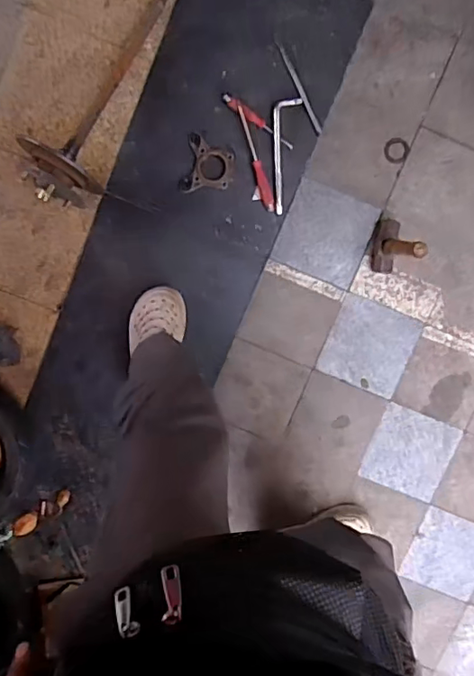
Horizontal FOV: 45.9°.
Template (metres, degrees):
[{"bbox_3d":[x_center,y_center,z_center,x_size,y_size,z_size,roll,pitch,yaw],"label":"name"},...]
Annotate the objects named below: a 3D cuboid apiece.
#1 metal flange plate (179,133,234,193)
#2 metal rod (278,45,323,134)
[{"bbox_3d":[-0.067,-0.388,1.270,0.107,0.010,0.125,14,98,-1],"label":"metal flange plate"},{"bbox_3d":[0.138,-0.554,1.241,0.017,0.005,0.213,-26,97,4],"label":"metal rod"}]

